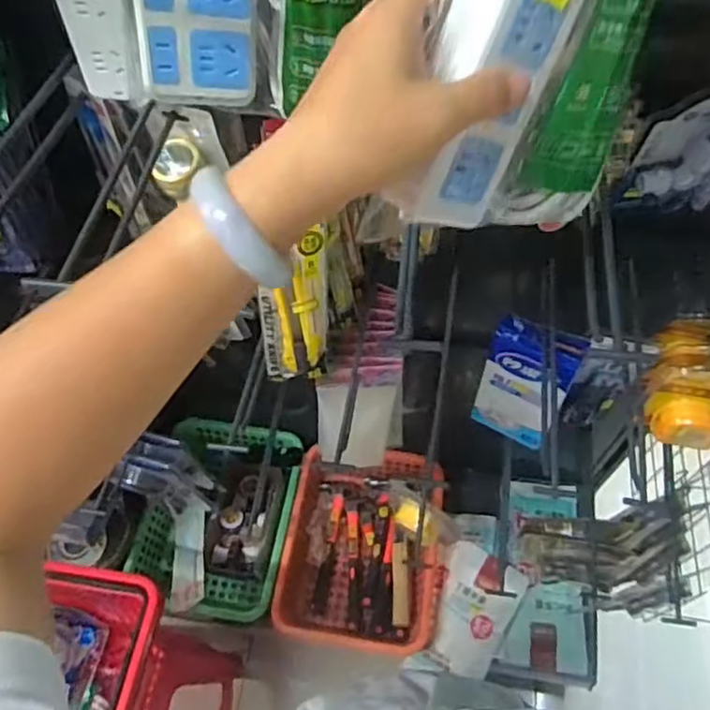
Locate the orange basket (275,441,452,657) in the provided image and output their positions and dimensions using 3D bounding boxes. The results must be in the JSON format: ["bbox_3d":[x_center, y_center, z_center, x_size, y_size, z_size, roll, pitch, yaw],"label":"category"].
[{"bbox_3d":[0.021,0.367,1.254,0.296,0.091,0.360,8,59,6],"label":"orange basket"}]

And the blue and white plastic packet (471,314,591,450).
[{"bbox_3d":[0.207,0.036,0.790,0.100,0.208,0.038,22,62,14],"label":"blue and white plastic packet"}]

